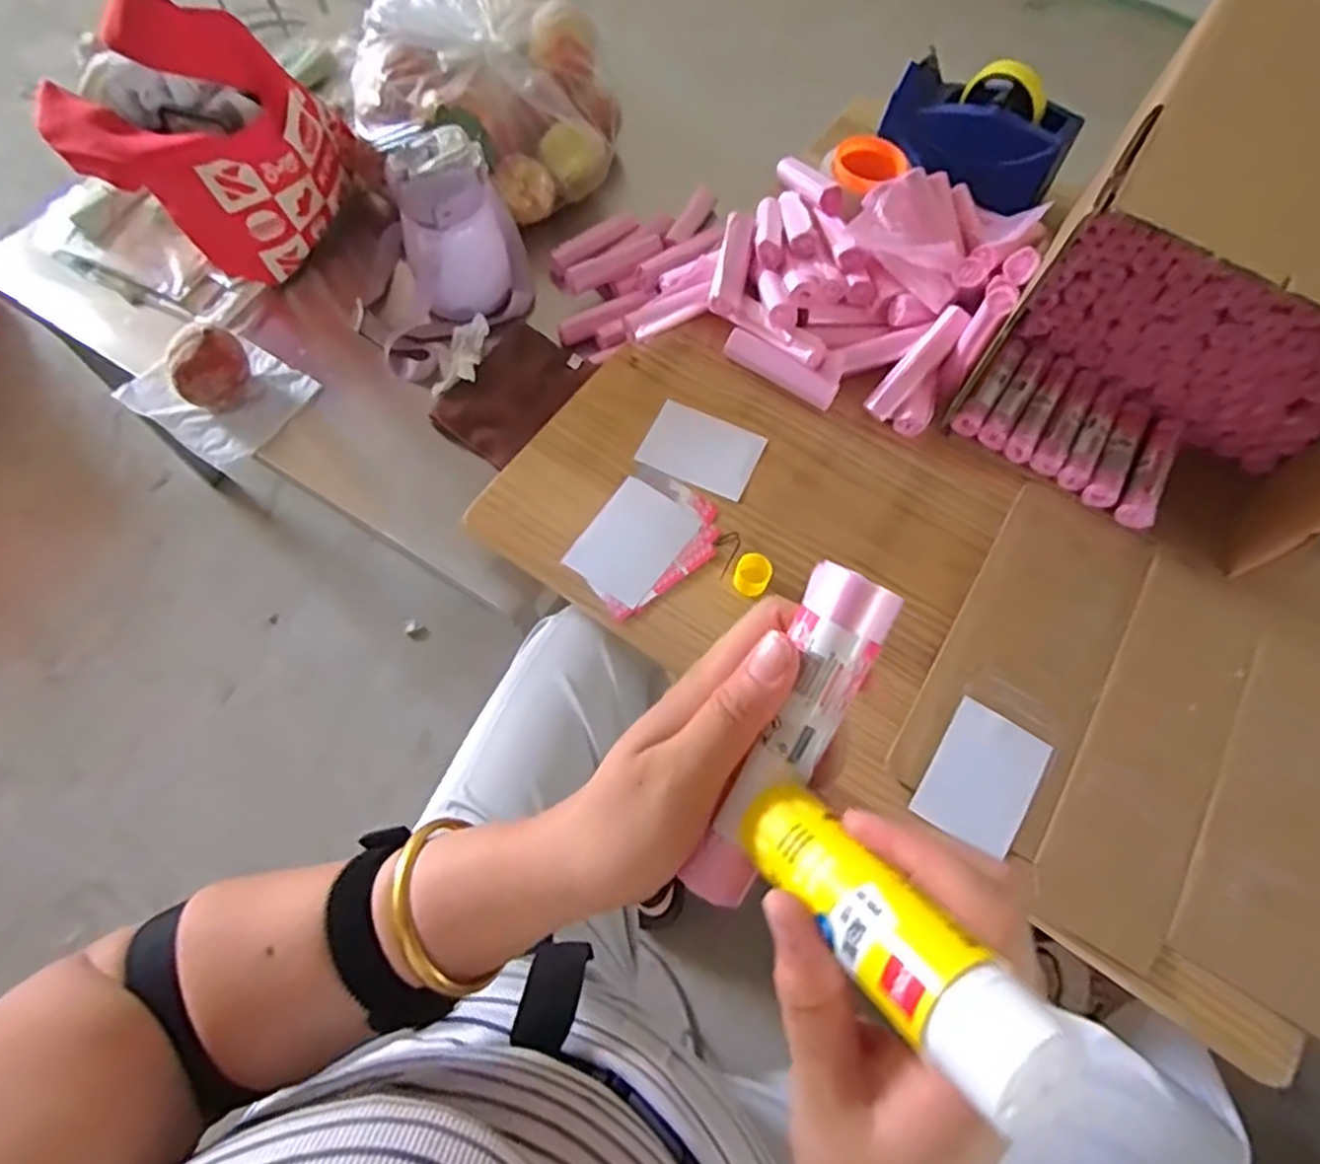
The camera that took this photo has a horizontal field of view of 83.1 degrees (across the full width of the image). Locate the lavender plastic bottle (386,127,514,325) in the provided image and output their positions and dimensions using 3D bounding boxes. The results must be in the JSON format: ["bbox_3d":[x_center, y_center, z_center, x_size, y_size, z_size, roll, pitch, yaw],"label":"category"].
[{"bbox_3d":[-0.210,-0.365,0.787,0.110,0.174,0.080,-14,68,-8],"label":"lavender plastic bottle"}]

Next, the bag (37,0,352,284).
[{"bbox_3d":[-0.467,-0.454,0.792,0.265,0.227,0.122,-24,69,-12],"label":"bag"}]

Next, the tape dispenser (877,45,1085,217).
[{"bbox_3d":[0.351,-0.502,0.823,0.196,0.089,0.084,42,71,15],"label":"tape dispenser"}]

